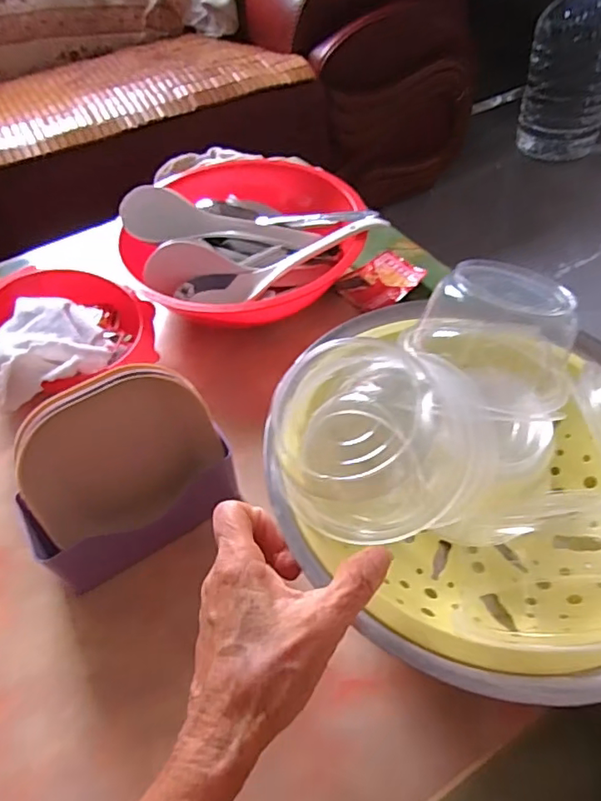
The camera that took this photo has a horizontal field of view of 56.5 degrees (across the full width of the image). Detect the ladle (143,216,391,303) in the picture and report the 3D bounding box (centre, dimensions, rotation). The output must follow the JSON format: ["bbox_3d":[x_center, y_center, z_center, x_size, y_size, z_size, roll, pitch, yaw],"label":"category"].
[{"bbox_3d":[-0.041,-0.131,0.539,0.214,0.052,0.044,-9,50,-2],"label":"ladle"}]

